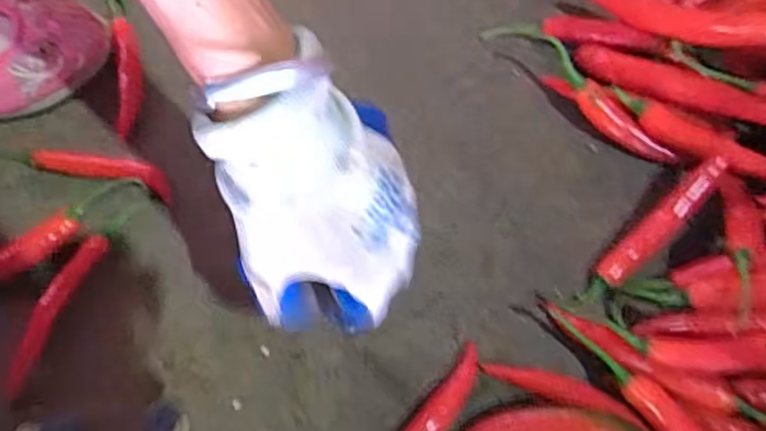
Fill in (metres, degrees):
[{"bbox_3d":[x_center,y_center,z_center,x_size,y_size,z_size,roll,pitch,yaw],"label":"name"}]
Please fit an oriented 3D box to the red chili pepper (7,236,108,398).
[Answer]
[{"bbox_3d":[-0.215,0.061,0.430,0.019,0.010,0.110,26,74,10],"label":"red chili pepper"}]

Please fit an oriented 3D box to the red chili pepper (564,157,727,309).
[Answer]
[{"bbox_3d":[0.164,0.013,0.414,0.125,0.012,0.020,-46,75,3],"label":"red chili pepper"}]

